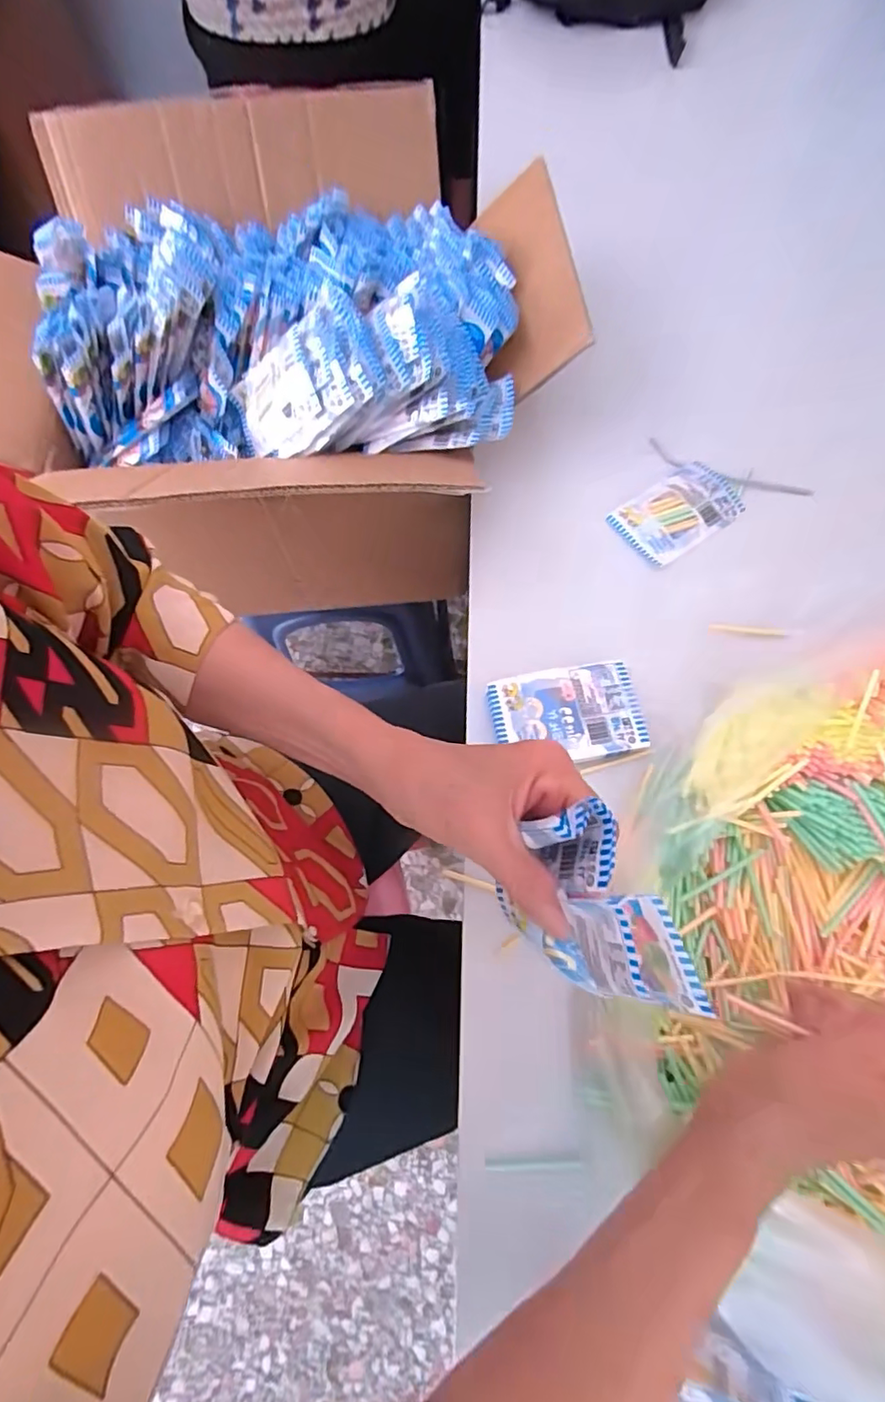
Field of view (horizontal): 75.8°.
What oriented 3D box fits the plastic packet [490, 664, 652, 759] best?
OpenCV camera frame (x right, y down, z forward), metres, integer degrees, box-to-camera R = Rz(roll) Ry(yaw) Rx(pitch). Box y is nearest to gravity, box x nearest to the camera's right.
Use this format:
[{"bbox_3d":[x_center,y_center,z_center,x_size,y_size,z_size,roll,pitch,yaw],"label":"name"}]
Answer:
[{"bbox_3d":[0.089,0.010,0.413,0.103,0.007,0.068,-9,70,-1],"label":"plastic packet"}]

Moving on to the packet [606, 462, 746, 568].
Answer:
[{"bbox_3d":[0.201,-0.160,0.484,0.099,0.011,0.065,-34,72,-10],"label":"packet"}]

